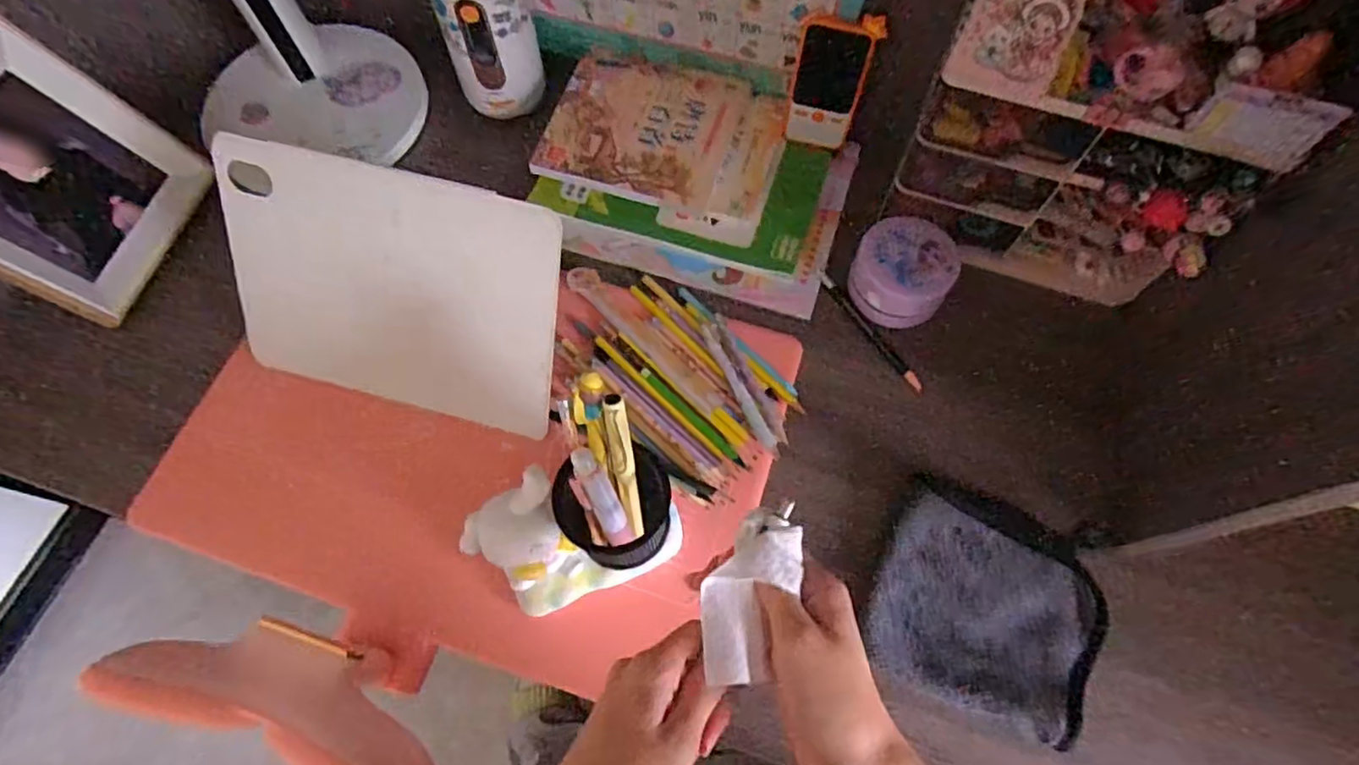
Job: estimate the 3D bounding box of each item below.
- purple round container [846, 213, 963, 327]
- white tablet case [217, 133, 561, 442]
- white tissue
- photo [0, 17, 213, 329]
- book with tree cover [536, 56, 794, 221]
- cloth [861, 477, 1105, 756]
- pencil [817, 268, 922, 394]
[{"bbox_3d":[0.190,-0.093,0.565,0.080,0.059,0.080,0,67,0],"label":"purple round container"},{"bbox_3d":[-0.222,-0.069,0.507,0.266,0.187,0.019,15,26,7],"label":"white tablet case"},{"bbox_3d":[0.032,0.098,0.304,0.039,0.016,0.078,24,63,10],"label":"white tissue"},{"bbox_3d":[-0.537,-0.174,0.560,0.027,0.181,0.189,-7,59,41],"label":"photo"},{"bbox_3d":[-0.014,-0.237,0.621,0.210,0.019,0.149,17,71,2],"label":"book with tree cover"},{"bbox_3d":[0.222,0.161,0.473,0.147,0.026,0.146,24,69,10],"label":"cloth"},{"bbox_3d":[0.165,-0.046,0.570,0.012,0.005,0.137,-32,70,-13],"label":"pencil"}]

